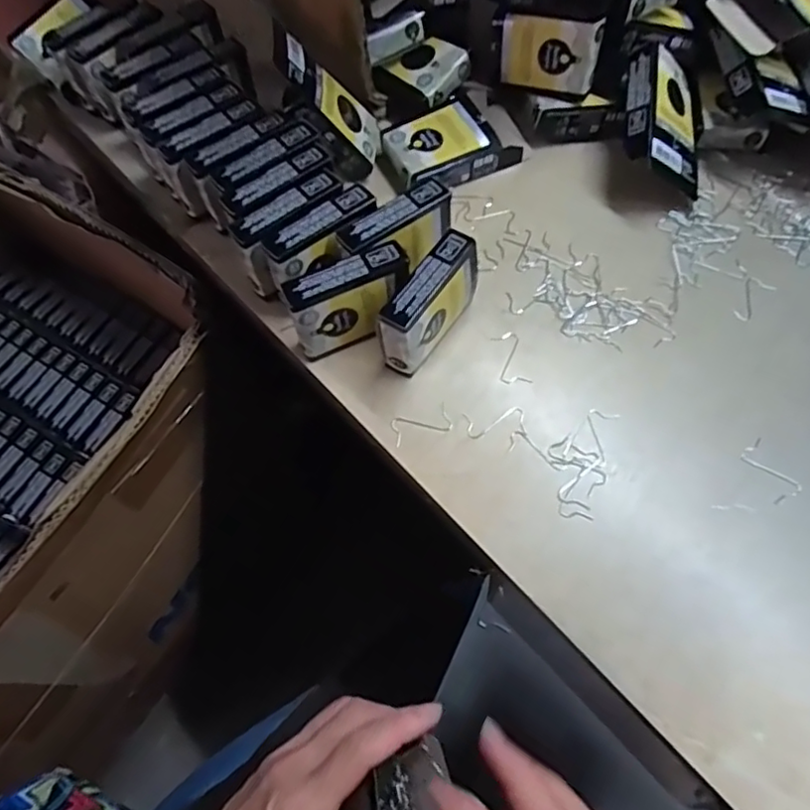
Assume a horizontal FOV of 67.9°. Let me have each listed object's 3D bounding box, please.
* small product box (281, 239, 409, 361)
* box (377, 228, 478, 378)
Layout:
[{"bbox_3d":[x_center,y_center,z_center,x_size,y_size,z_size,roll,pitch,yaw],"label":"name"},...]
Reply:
[{"bbox_3d":[-0.032,-0.059,0.360,0.071,0.060,0.024,-24,66,-10],"label":"small product box"},{"bbox_3d":[0.015,-0.058,0.356,0.022,0.058,0.073,33,69,16],"label":"box"}]

